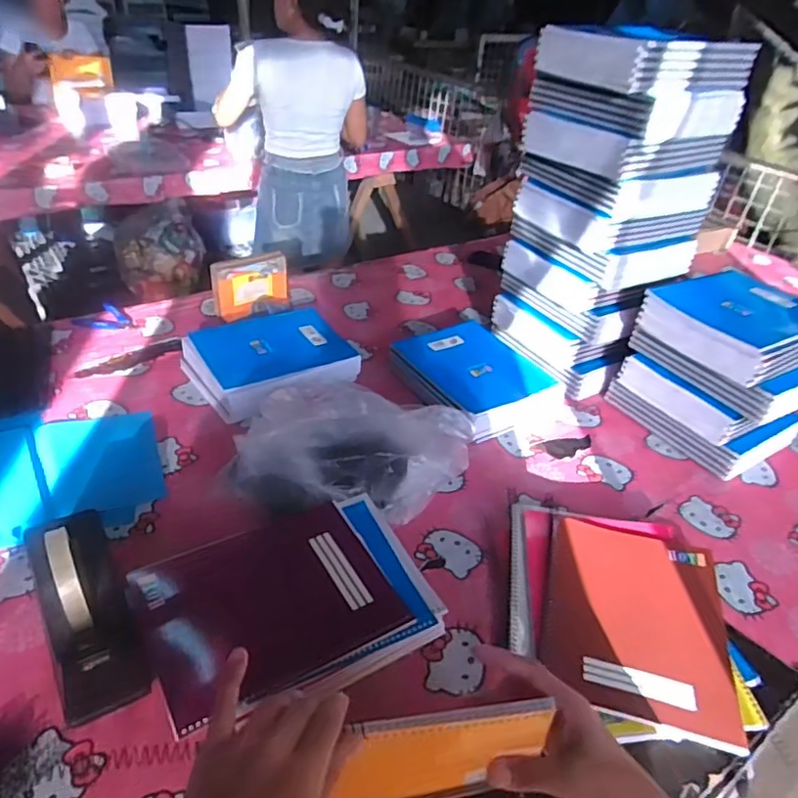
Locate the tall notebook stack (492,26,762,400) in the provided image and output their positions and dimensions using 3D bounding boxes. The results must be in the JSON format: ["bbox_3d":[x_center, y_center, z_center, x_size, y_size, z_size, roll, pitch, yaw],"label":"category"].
[{"bbox_3d":[0.360,-0.320,1.075,0.223,0.544,0.282,-20,43,-32],"label":"tall notebook stack"}]

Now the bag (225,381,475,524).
[{"bbox_3d":[-0.074,0.079,0.870,0.314,0.111,0.240,17,37,16],"label":"bag"}]

